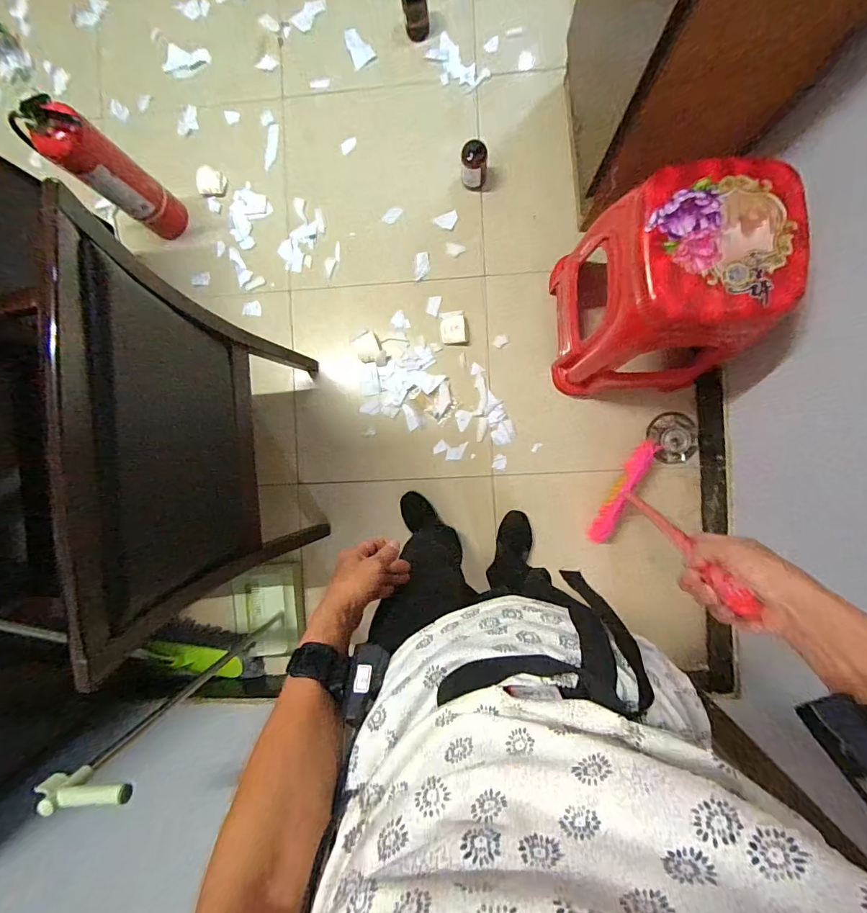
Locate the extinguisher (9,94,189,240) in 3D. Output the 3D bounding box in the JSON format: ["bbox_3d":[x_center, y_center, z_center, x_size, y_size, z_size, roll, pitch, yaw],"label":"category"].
[{"bbox_3d":[-0.829,-0.729,1.130,0.138,0.407,0.135,37,92,3],"label":"extinguisher"}]

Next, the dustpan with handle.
[{"bbox_3d":[-0.536,0.454,0.975,0.294,0.753,0.240,-34,88,3],"label":"dustpan with handle"}]

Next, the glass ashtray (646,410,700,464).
[{"bbox_3d":[0.690,-0.055,1.241,0.127,0.024,0.144,-10,81,4],"label":"glass ashtray"}]

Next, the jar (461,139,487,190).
[{"bbox_3d":[0.113,-0.812,1.203,0.069,0.127,0.064,0,92,3],"label":"jar"}]

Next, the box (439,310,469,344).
[{"bbox_3d":[0.060,-0.376,1.257,0.079,0.012,0.095,-8,92,4],"label":"box"}]

